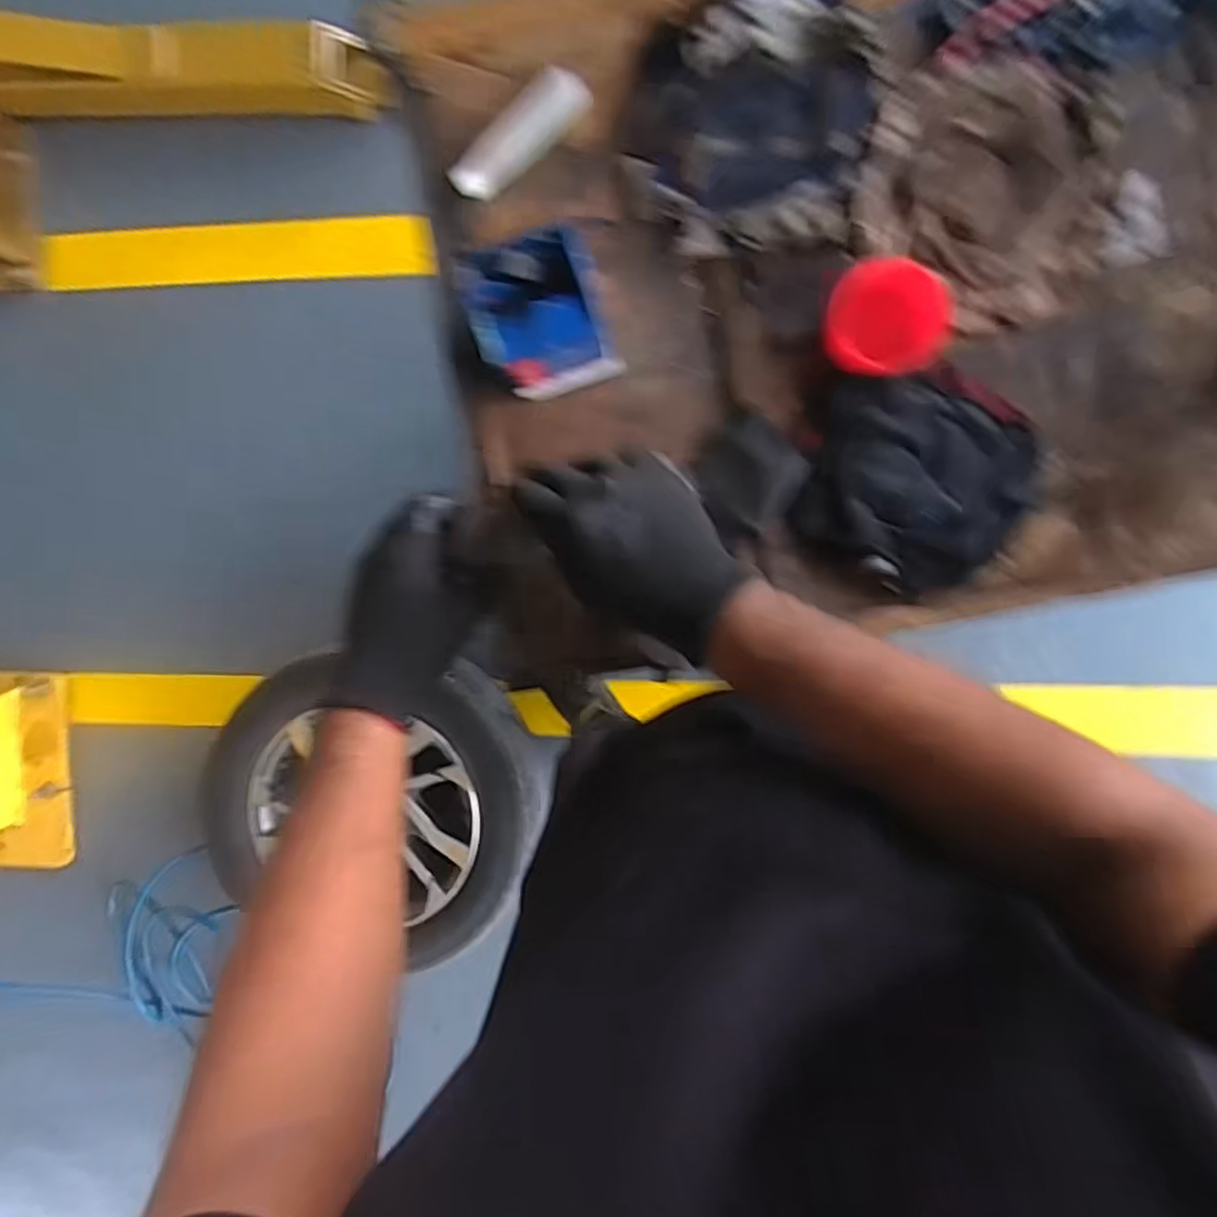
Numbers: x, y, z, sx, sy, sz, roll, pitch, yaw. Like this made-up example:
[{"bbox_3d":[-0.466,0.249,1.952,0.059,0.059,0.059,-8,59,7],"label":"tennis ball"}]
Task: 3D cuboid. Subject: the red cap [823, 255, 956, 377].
[{"bbox_3d":[0.182,-0.189,0.483,0.069,0.020,0.069,16,116,6],"label":"red cap"}]

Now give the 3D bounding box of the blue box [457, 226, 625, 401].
[{"bbox_3d":[-0.044,-0.199,0.508,0.085,0.083,0.082,-16,94,8],"label":"blue box"}]

